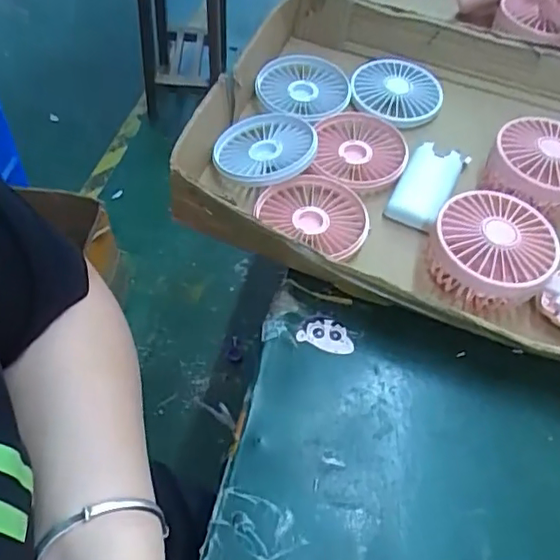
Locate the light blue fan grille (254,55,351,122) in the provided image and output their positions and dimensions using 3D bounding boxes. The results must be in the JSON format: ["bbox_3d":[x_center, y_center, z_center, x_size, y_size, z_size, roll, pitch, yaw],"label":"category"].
[{"bbox_3d":[0.022,-0.179,0.535,0.085,0.017,0.083,2,53,-2],"label":"light blue fan grille"}]

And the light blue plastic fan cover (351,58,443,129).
[{"bbox_3d":[0.109,-0.178,0.544,0.084,0.022,0.083,-26,61,-14],"label":"light blue plastic fan cover"}]

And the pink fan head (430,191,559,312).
[{"bbox_3d":[0.155,-0.023,0.423,0.084,0.050,0.088,2,53,-2],"label":"pink fan head"}]

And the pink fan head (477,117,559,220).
[{"bbox_3d":[0.221,-0.097,0.477,0.083,0.037,0.086,30,57,17],"label":"pink fan head"}]

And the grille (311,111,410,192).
[{"bbox_3d":[0.069,-0.112,0.498,0.077,0.019,0.089,7,53,1],"label":"grille"}]

